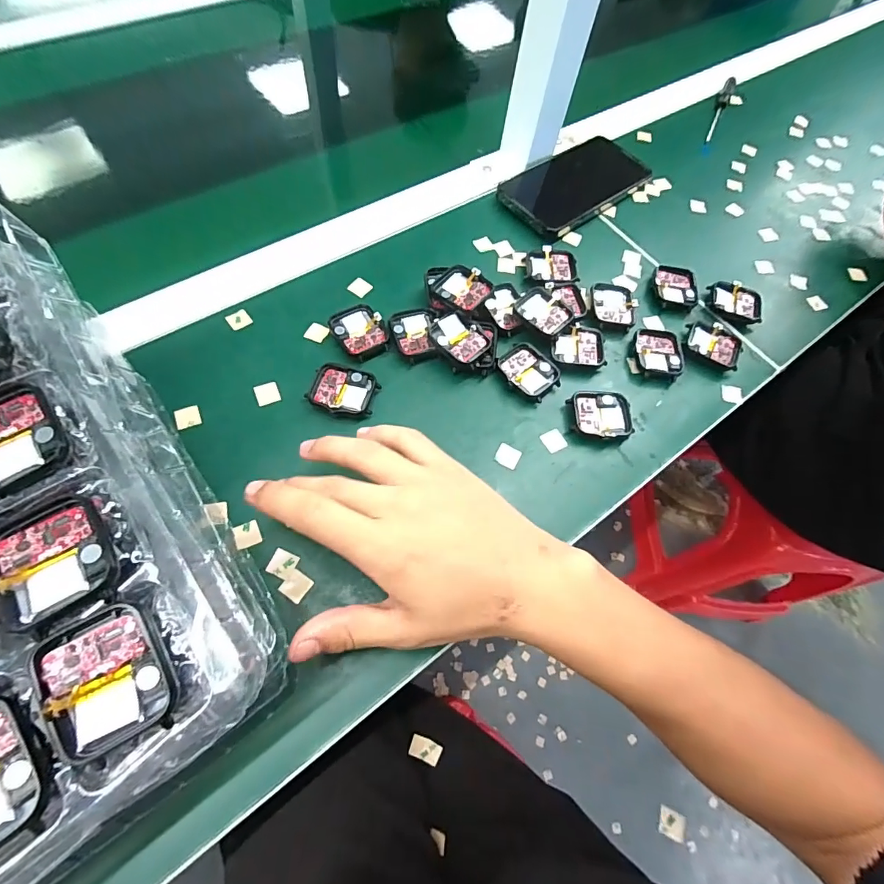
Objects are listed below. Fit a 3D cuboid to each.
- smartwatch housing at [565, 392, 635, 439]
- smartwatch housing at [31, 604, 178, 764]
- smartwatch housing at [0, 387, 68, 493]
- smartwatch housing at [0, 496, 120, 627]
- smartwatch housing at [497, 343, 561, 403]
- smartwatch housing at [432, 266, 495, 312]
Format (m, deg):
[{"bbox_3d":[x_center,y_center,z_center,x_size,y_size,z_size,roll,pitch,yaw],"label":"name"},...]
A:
[{"bbox_3d":[0.118,-0.019,0.339,0.045,0.012,0.038,2,65,-4],"label":"smartwatch housing"},{"bbox_3d":[-0.115,0.081,0.154,0.036,0.009,0.044,-24,69,-16],"label":"smartwatch housing"},{"bbox_3d":[-0.178,-0.001,0.187,0.036,0.009,0.044,-35,73,-19],"label":"smartwatch housing"},{"bbox_3d":[-0.143,0.042,0.167,0.038,0.005,0.044,-25,70,-16],"label":"smartwatch housing"},{"bbox_3d":[0.066,-0.053,0.350,0.038,0.011,0.046,-39,74,-20],"label":"smartwatch housing"},{"bbox_3d":[0.016,-0.121,0.352,0.042,0.006,0.036,32,71,15],"label":"smartwatch housing"}]

